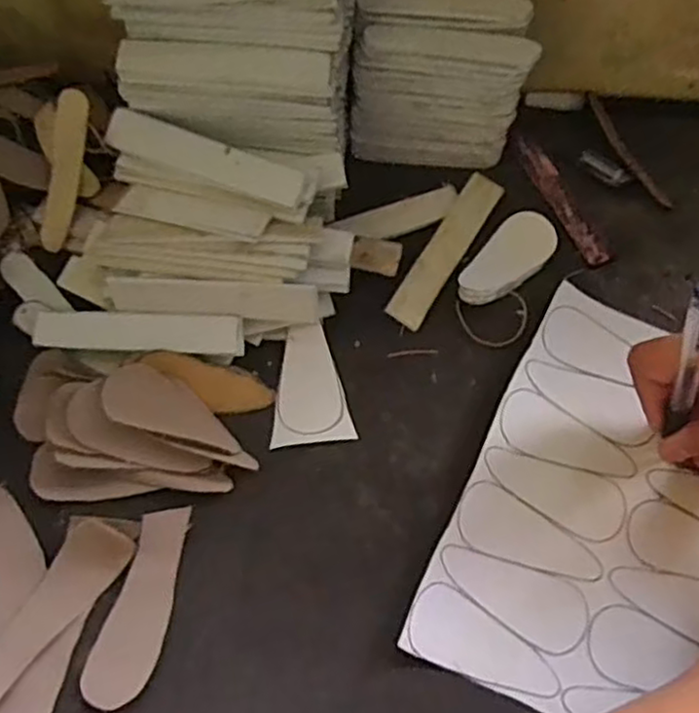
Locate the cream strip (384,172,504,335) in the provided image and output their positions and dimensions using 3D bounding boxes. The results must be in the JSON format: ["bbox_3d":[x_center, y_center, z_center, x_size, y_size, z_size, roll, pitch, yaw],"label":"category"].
[{"bbox_3d":[0.056,-0.063,0.400,0.021,0.004,0.107,29,68,12],"label":"cream strip"}]

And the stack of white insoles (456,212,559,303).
[{"bbox_3d":[0.087,-0.053,0.393,0.034,0.009,0.068,41,71,16],"label":"stack of white insoles"}]

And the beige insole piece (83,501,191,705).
[{"bbox_3d":[-0.092,0.109,0.311,0.028,0.006,0.084,14,66,6],"label":"beige insole piece"}]

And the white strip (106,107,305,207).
[{"bbox_3d":[-0.074,-0.101,0.358,0.103,0.004,0.019,20,98,4],"label":"white strip"}]

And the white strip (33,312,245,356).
[{"bbox_3d":[-0.109,-0.011,0.360,0.108,0.009,0.020,3,65,1],"label":"white strip"}]

